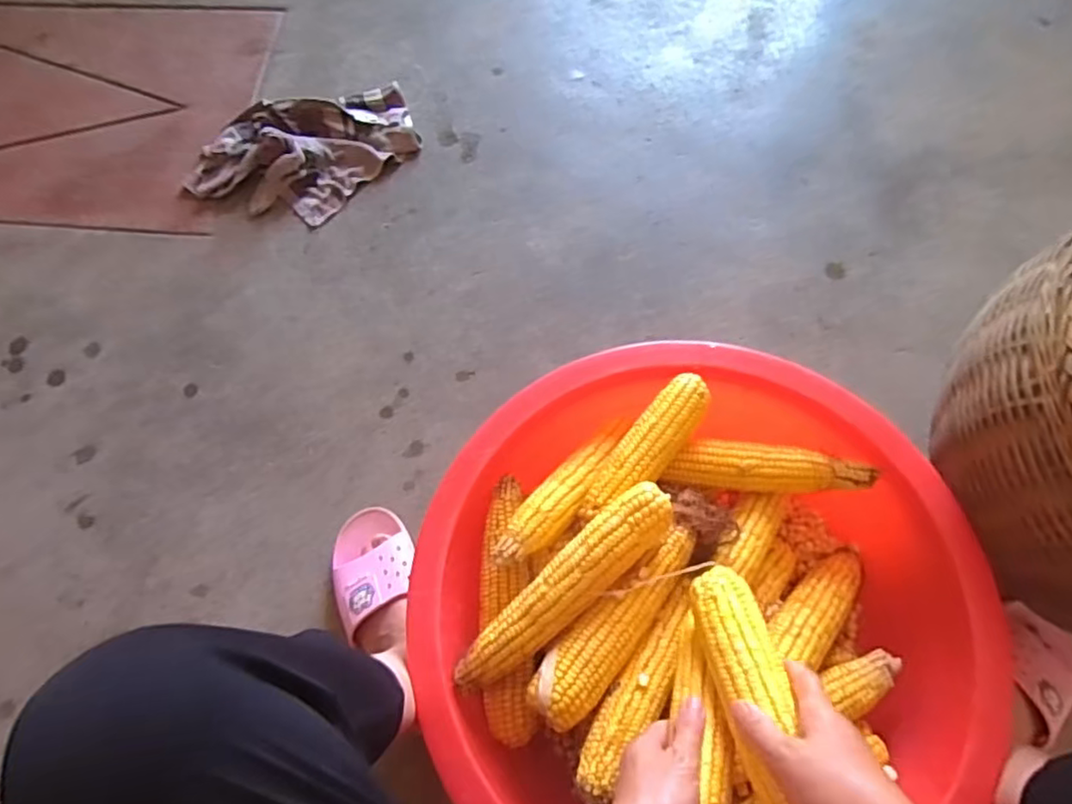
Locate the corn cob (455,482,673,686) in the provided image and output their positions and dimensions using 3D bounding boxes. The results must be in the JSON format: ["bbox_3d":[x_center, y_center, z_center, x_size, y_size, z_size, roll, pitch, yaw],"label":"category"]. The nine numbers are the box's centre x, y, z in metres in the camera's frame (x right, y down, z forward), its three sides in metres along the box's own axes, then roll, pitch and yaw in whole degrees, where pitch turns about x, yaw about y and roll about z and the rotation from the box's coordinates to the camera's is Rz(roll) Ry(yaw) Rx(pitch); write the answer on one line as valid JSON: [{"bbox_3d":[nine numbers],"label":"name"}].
[{"bbox_3d":[0.025,0.164,0.568,0.235,0.049,0.051,-38,72,-11],"label":"corn cob"}]

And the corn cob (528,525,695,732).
[{"bbox_3d":[0.079,0.199,0.570,0.204,0.041,0.055,-42,73,-13],"label":"corn cob"}]

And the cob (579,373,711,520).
[{"bbox_3d":[0.113,0.049,0.644,0.051,0.041,0.179,37,75,15],"label":"cob"}]

